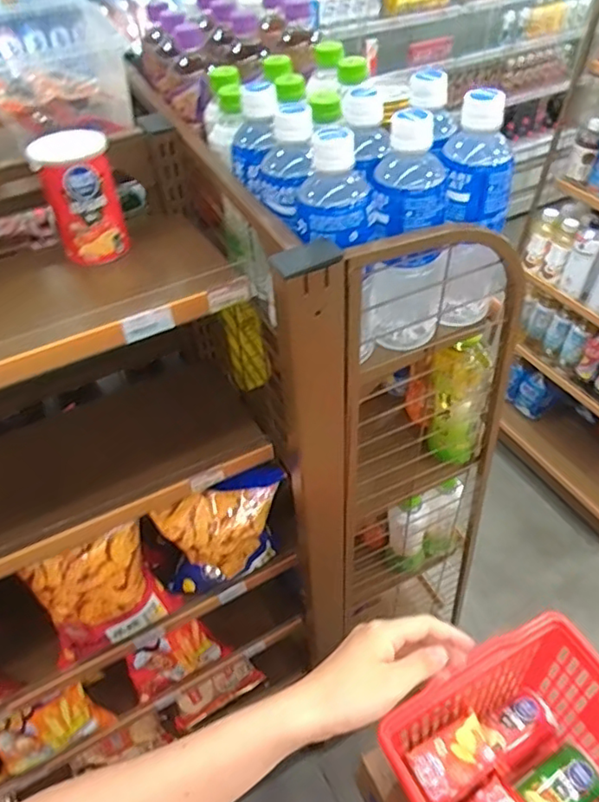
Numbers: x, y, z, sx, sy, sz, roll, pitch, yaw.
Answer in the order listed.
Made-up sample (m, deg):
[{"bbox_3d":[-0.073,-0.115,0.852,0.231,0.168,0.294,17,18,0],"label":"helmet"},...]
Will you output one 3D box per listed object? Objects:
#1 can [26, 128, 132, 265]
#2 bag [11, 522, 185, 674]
[{"bbox_3d":[-0.230,-0.216,0.622,0.076,0.112,0.077,-18,49,-13],"label":"can"},{"bbox_3d":[-0.240,0.239,0.715,0.157,0.169,0.060,-23,50,-17],"label":"bag"}]

